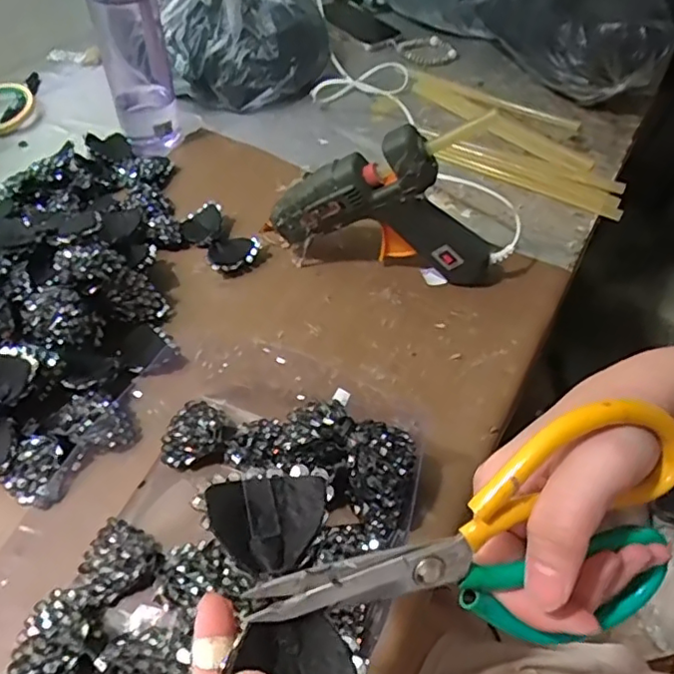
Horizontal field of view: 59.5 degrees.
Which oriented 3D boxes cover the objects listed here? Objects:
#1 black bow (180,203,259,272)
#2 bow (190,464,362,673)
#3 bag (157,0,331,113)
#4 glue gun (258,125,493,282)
[{"bbox_3d":[-0.119,-0.099,0.586,0.051,0.020,0.098,-29,56,-24],"label":"black bow"},{"bbox_3d":[-0.018,0.093,0.225,0.050,0.011,0.091,-15,63,-17],"label":"bow"},{"bbox_3d":[-0.123,-0.420,0.771,0.208,0.153,0.184,-13,51,-12],"label":"bag"},{"bbox_3d":[0.044,-0.118,0.522,0.210,0.135,0.041,9,50,6],"label":"glue gun"}]

